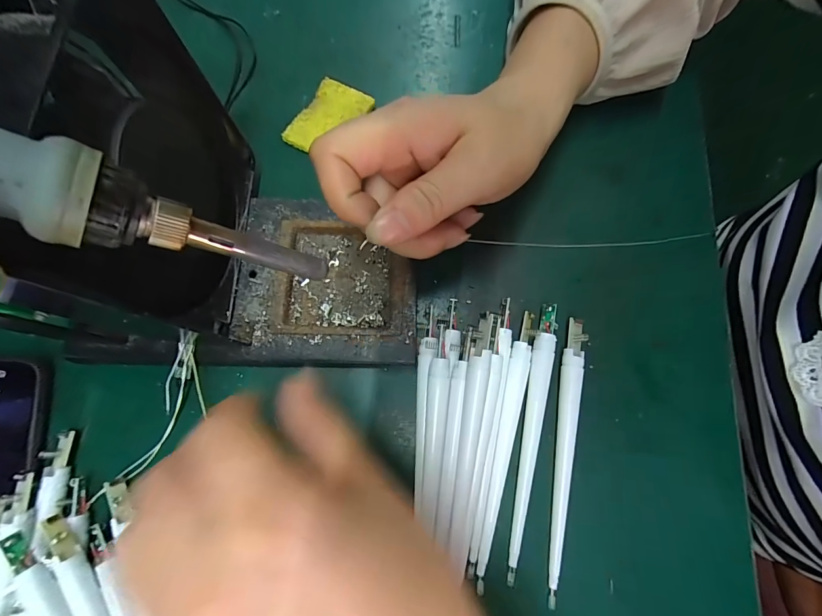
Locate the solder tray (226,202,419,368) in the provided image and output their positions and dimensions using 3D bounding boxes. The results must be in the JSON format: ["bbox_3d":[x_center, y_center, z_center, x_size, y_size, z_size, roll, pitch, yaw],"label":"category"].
[{"bbox_3d":[-0.049,-0.017,0.222,0.101,0.015,0.097,1,76,0],"label":"solder tray"}]

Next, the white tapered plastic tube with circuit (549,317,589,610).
[{"bbox_3d":[0.083,0.075,0.198,0.010,0.010,0.141,8,76,2],"label":"white tapered plastic tube with circuit"}]

